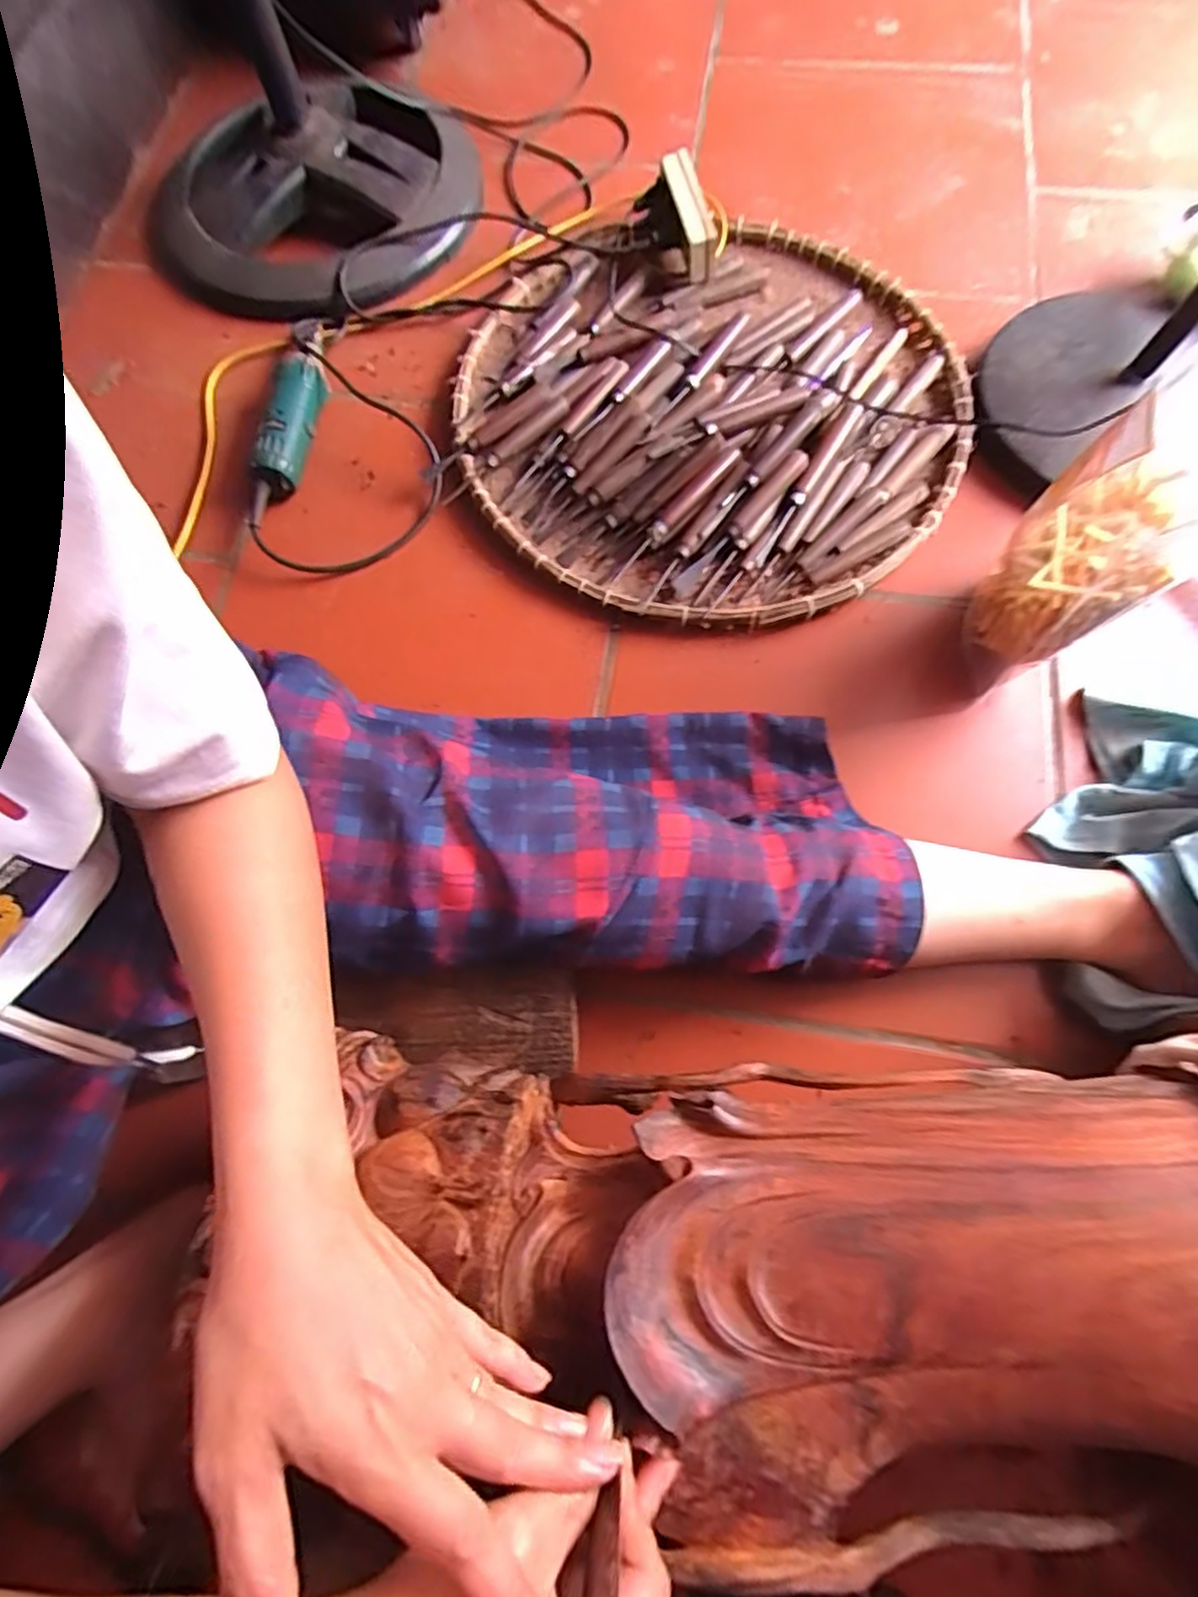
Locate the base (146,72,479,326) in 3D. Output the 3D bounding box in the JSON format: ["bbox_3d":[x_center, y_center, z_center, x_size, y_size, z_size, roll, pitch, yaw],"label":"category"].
[{"bbox_3d":[-0.352,-0.752,0.817,0.394,0.065,0.360,-31,74,-8],"label":"base"}]

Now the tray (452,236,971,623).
[{"bbox_3d":[0.112,-0.418,0.708,0.522,0.047,0.523,-5,72,0],"label":"tray"}]

